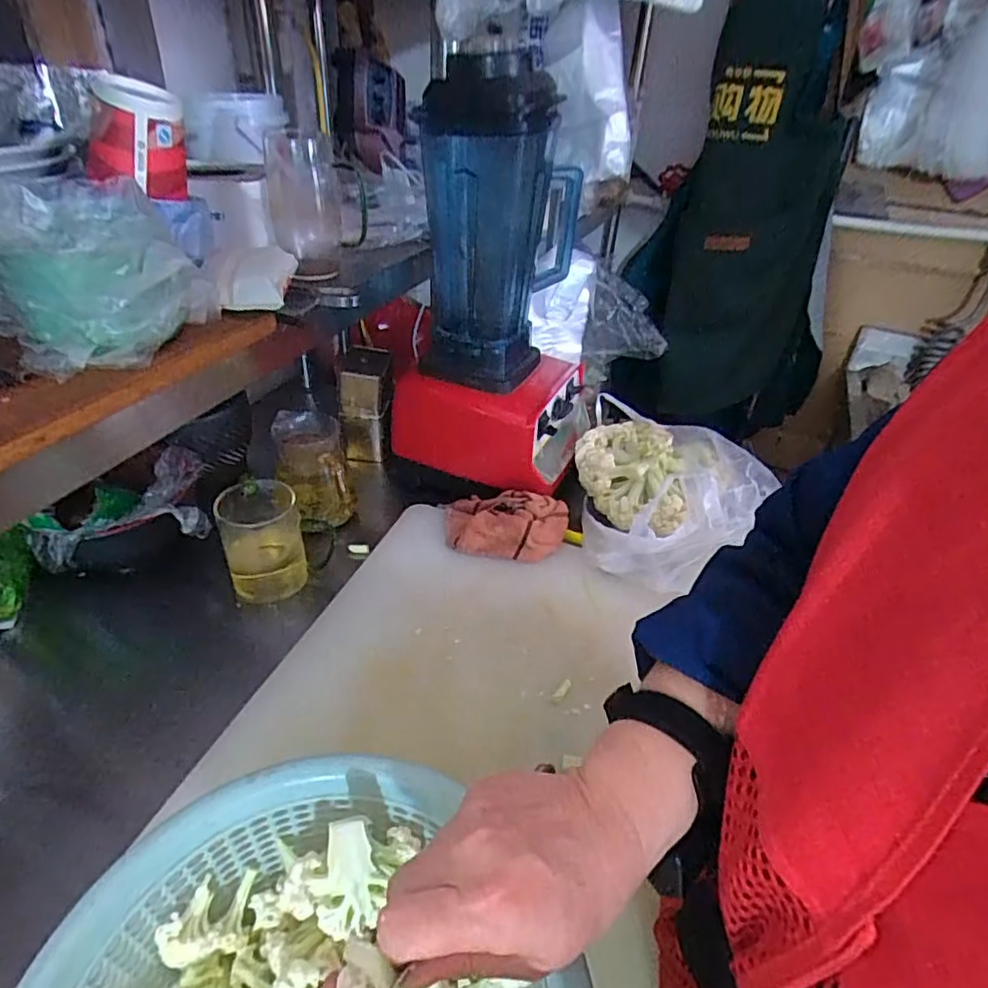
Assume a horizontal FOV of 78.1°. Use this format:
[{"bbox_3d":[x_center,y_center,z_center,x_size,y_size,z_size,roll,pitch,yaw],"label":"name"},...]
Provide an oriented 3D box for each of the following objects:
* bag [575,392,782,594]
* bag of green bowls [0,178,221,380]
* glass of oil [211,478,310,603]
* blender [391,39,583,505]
[{"bbox_3d":[0.188,-0.006,0.753,0.249,0.098,0.227,31,44,30],"label":"bag"},{"bbox_3d":[-0.287,-0.157,0.427,0.132,0.088,0.125,26,42,25],"label":"bag of green bowls"},{"bbox_3d":[-0.254,0.051,0.670,0.079,0.112,0.069,-12,40,-22],"label":"glass of oil"},{"bbox_3d":[0.005,-0.257,0.750,0.227,0.426,0.237,8,37,4],"label":"blender"}]

